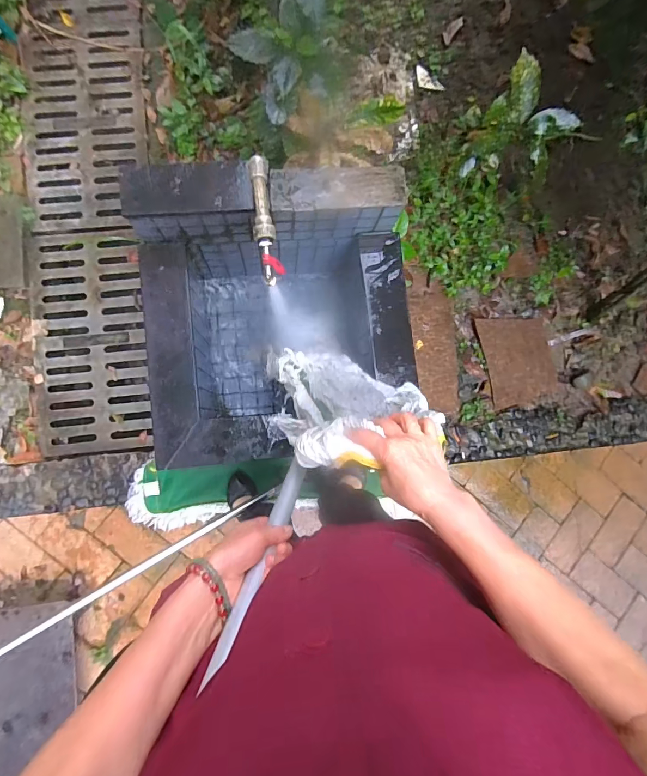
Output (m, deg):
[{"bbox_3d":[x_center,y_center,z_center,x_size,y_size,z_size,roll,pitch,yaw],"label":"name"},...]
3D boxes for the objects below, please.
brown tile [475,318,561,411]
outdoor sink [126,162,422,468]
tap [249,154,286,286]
[{"bbox_3d":[0.684,-0.096,1.438,0.256,0.026,0.309,-11,88,-7],"label":"brown tile"},{"bbox_3d":[-0.108,-0.147,1.076,0.603,0.460,0.607,-6,87,-7],"label":"outdoor sink"},{"bbox_3d":[-0.114,-0.326,0.810,0.049,0.059,0.242,-9,87,-6],"label":"tap"}]

